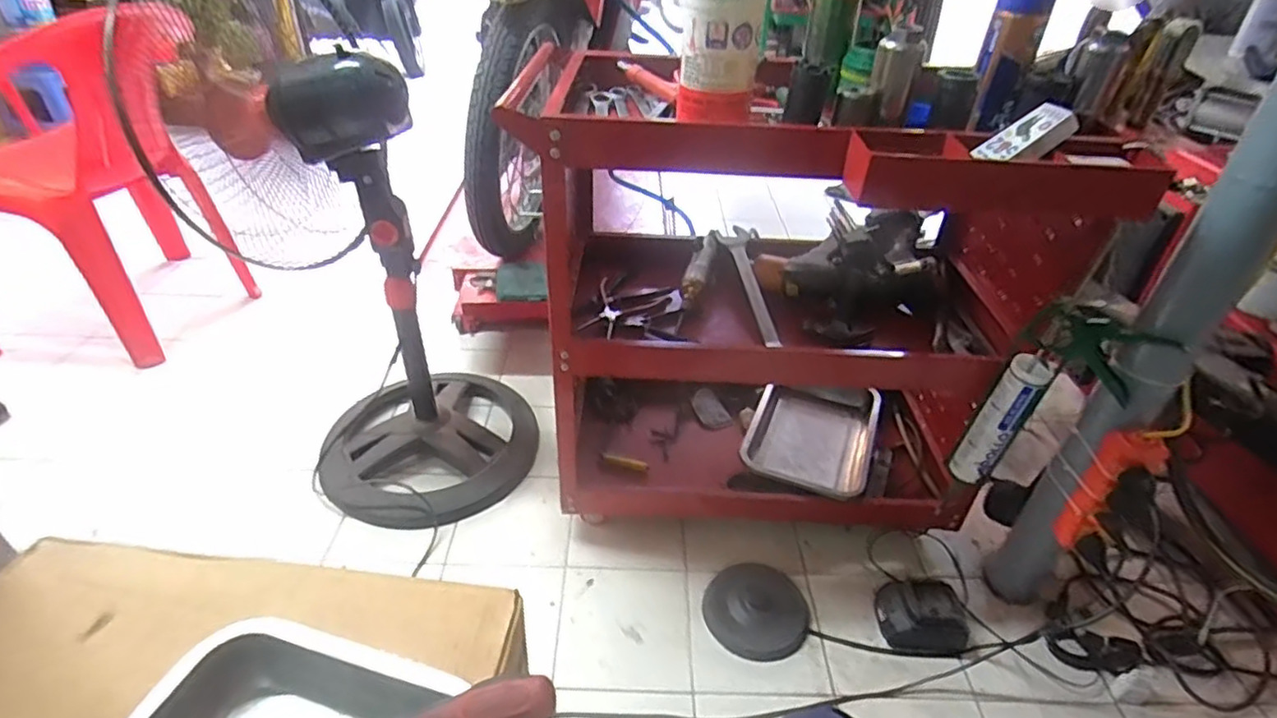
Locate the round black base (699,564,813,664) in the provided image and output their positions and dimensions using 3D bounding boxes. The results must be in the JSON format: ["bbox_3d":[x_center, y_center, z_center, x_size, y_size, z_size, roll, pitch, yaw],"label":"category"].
[{"bbox_3d":[0.187,0.390,0.998,0.157,0.025,0.148,2,36,-1],"label":"round black base"}]

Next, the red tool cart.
[{"bbox_3d":[0.221,-0.061,0.997,0.703,0.689,0.396,3,36,0],"label":"red tool cart"}]

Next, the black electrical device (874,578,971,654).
[{"bbox_3d":[0.439,0.391,0.985,0.128,0.065,0.102,-2,37,-6],"label":"black electrical device"}]

